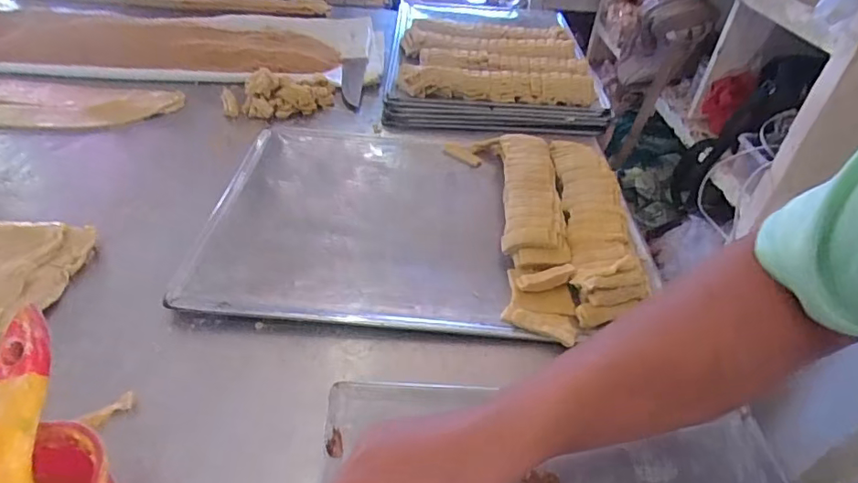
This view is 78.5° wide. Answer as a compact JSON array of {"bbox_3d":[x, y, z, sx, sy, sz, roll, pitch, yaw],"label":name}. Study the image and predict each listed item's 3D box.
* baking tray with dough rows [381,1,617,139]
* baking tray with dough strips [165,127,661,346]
[{"bbox_3d":[0.103,-0.334,0.922,0.337,0.048,0.495,3,40,-2],"label":"baking tray with dough rows"},{"bbox_3d":[-0.009,-0.043,0.586,0.439,0.041,0.348,4,41,2],"label":"baking tray with dough strips"}]

